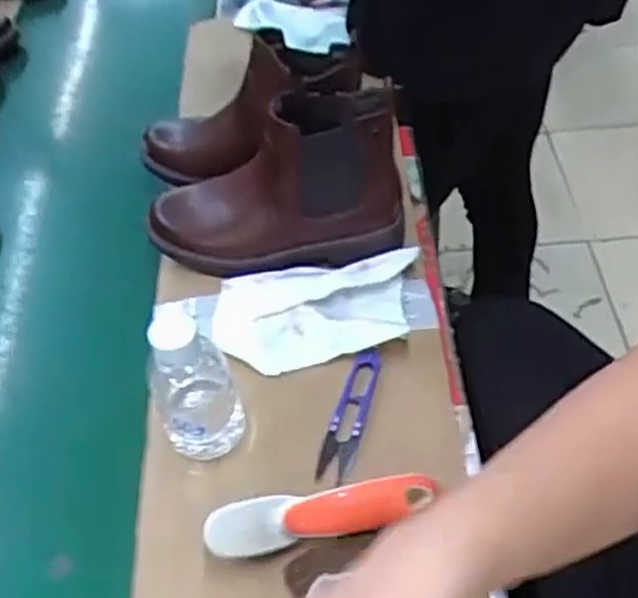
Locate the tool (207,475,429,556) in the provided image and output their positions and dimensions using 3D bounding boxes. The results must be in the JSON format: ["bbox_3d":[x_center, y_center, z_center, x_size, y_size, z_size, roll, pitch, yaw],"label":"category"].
[{"bbox_3d":[0.003,0.149,0.538,0.158,0.039,0.030,-13,50,-6],"label":"tool"}]

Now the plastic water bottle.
[{"bbox_3d":[-0.091,0.056,0.550,0.057,0.143,0.049,-16,50,-9],"label":"plastic water bottle"}]

